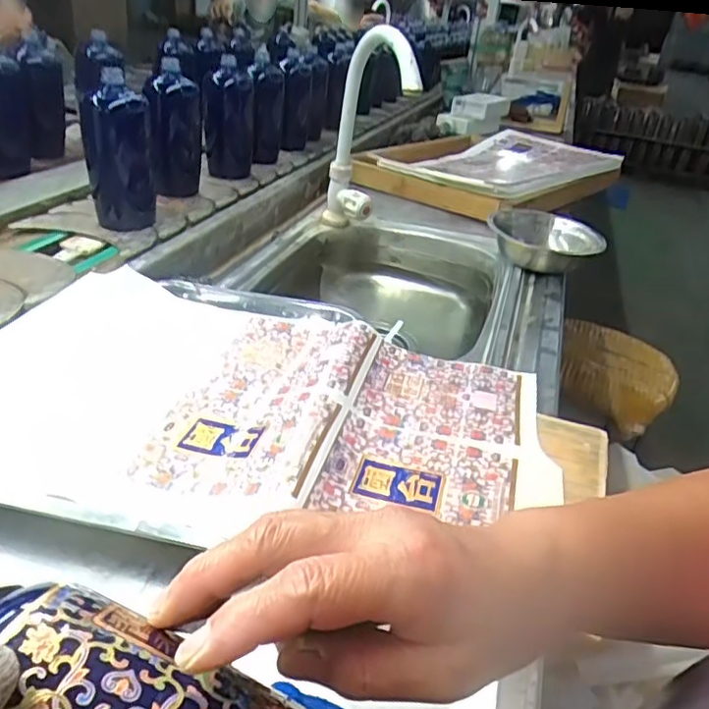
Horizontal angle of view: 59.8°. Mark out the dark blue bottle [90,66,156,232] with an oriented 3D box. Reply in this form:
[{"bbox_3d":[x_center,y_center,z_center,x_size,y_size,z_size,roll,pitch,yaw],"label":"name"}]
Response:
[{"bbox_3d":[-0.309,-0.273,0.820,0.074,0.185,0.076,-3,33,-20],"label":"dark blue bottle"}]

